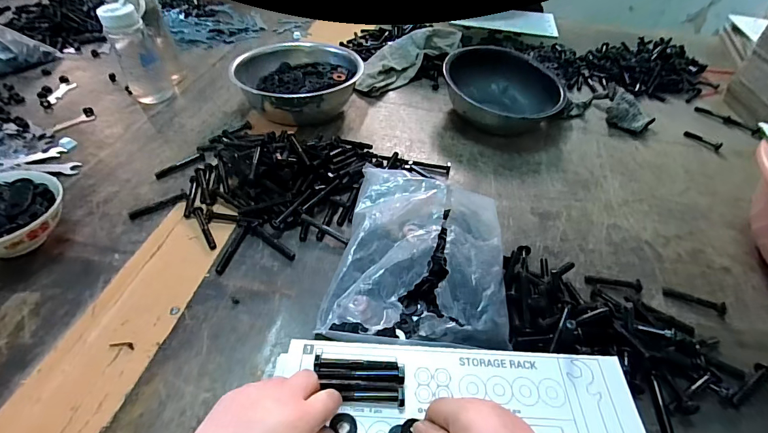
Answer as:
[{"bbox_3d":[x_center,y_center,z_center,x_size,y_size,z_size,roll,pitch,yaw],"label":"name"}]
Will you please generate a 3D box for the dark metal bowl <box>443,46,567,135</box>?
[{"bbox_3d":[0.242,-0.252,0.788,0.235,0.095,0.191,21,47,15],"label":"dark metal bowl"}]

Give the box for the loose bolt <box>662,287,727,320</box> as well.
[{"bbox_3d":[0.403,0.106,0.494,0.068,0.017,0.015,27,48,20],"label":"loose bolt"}]

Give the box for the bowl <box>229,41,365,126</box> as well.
[{"bbox_3d":[-0.172,-0.269,0.762,0.221,0.102,0.186,-17,49,-21],"label":"bowl"}]

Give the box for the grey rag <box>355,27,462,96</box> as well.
[{"bbox_3d":[0.046,-0.365,0.894,0.288,0.056,0.105,-38,57,-17],"label":"grey rag"}]

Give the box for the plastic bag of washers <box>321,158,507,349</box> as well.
[{"bbox_3d":[0.047,0.050,0.487,0.208,0.064,0.251,8,45,3],"label":"plastic bag of washers"}]

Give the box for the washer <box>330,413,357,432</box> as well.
[{"bbox_3d":[-0.034,0.182,0.334,0.021,0.007,0.023,3,45,-3],"label":"washer"}]

